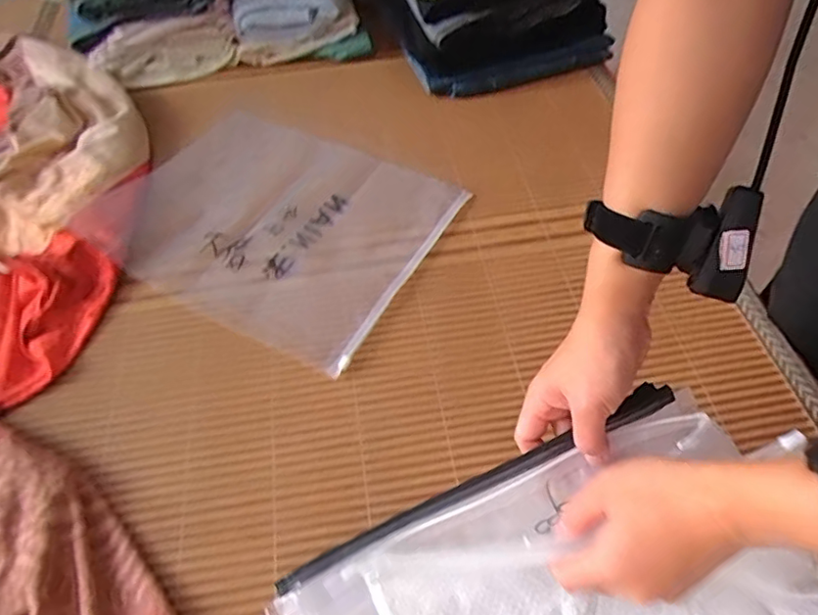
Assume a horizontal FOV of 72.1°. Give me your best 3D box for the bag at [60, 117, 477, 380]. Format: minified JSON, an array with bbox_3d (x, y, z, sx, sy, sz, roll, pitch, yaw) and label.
[{"bbox_3d":[-0.158,-0.114,0.663,0.373,0.026,0.302,24,57,19],"label":"bag"}]

